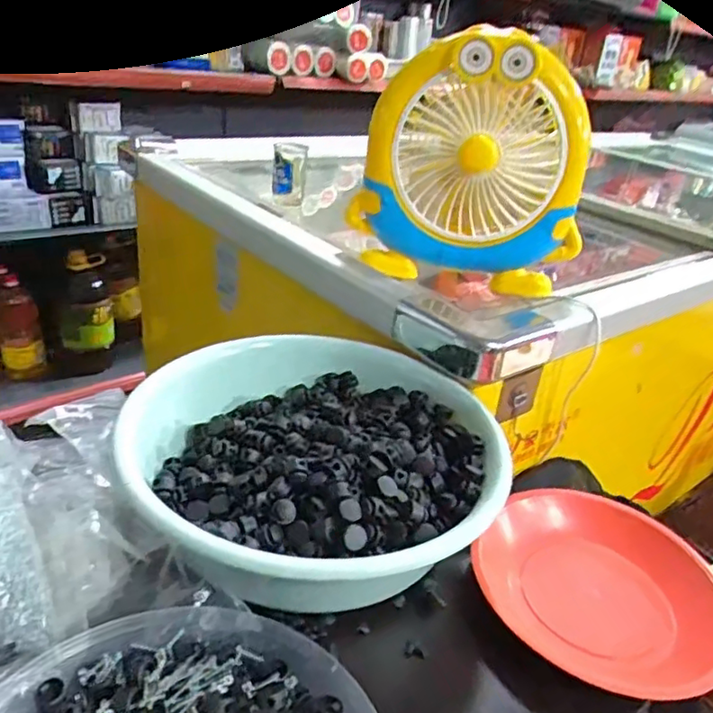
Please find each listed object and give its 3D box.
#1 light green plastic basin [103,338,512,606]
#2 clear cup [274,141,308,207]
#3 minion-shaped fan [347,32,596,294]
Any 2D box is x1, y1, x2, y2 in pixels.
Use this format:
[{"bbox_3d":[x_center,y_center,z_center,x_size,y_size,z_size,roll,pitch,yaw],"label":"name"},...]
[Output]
[{"bbox_3d":[-0.038,0.077,0.521,0.283,0.077,0.258,6,29,-3],"label":"light green plastic basin"},{"bbox_3d":[-0.105,-0.281,0.970,0.051,0.086,0.043,6,29,-3],"label":"clear cup"},{"bbox_3d":[0.130,-0.212,0.698,0.241,0.253,0.077,7,29,-2],"label":"minion-shaped fan"}]

